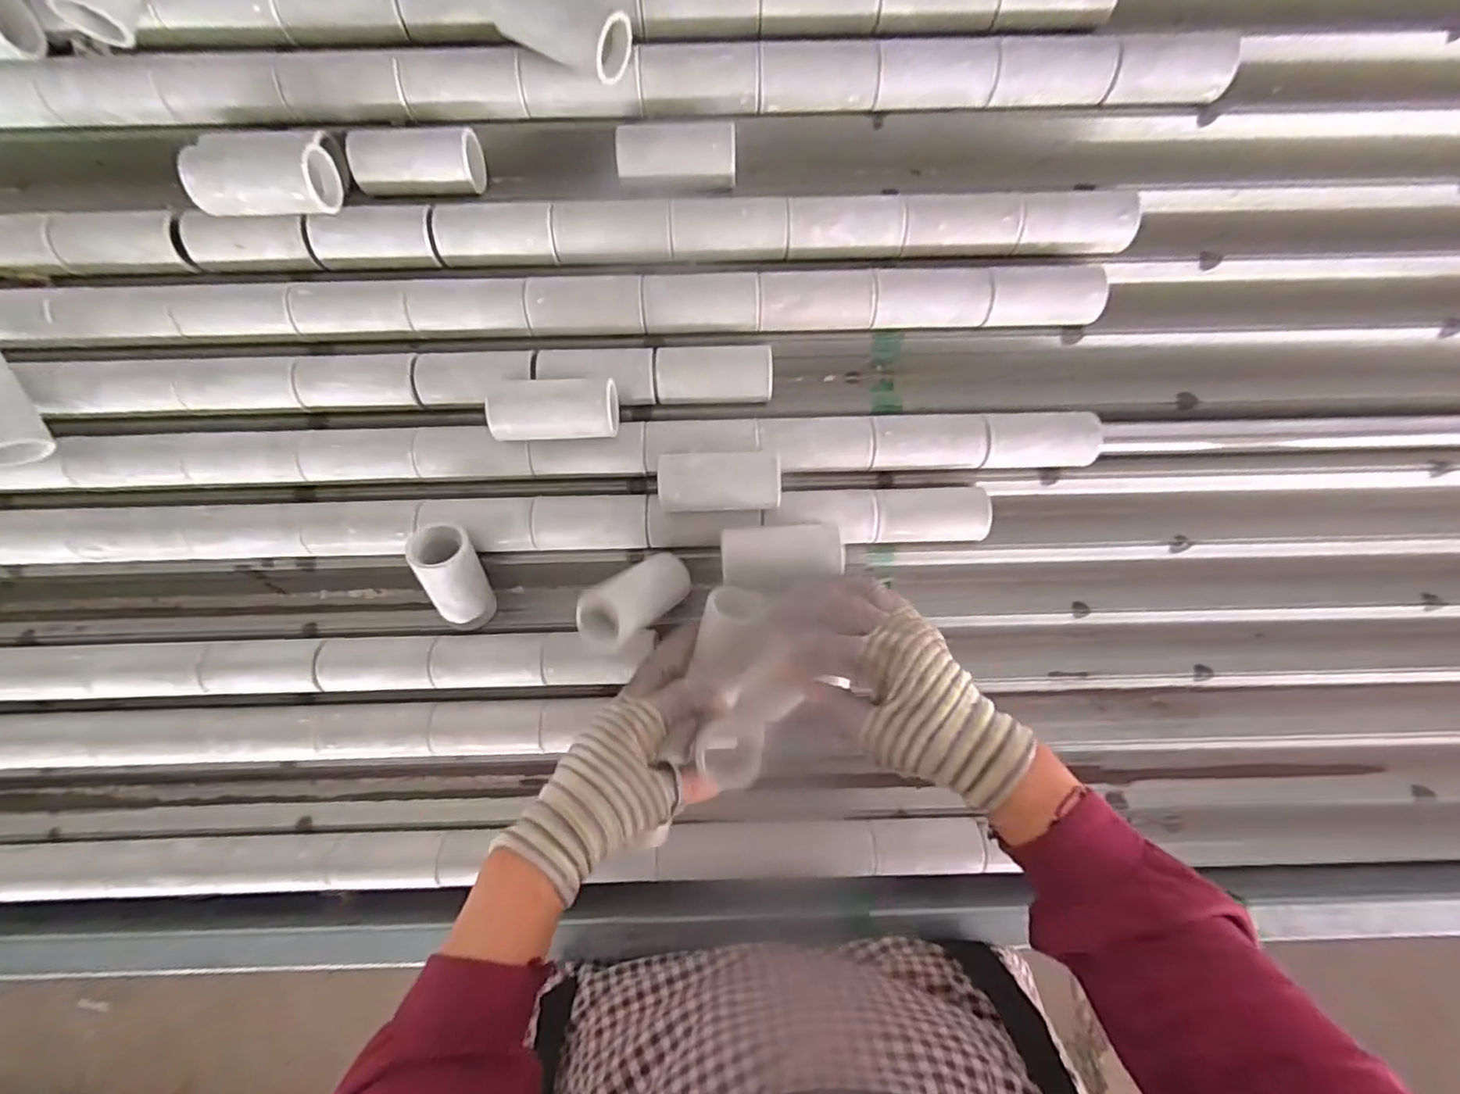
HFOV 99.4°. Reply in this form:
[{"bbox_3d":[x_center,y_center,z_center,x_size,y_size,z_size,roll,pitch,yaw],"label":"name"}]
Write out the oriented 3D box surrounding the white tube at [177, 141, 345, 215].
[{"bbox_3d":[-0.315,-0.249,0.417,0.082,0.036,0.047,1,95,-1],"label":"white tube"}]

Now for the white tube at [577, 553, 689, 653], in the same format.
[{"bbox_3d":[-0.064,0.033,0.435,0.088,0.034,0.041,-36,96,-41],"label":"white tube"}]

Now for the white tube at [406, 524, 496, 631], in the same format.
[{"bbox_3d":[-0.196,0.026,0.448,0.037,0.040,0.081,-14,125,0],"label":"white tube"}]

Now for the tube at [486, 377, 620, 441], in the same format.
[{"bbox_3d":[-0.122,-0.094,0.433,0.082,0.035,0.039,-2,95,-1],"label":"tube"}]

